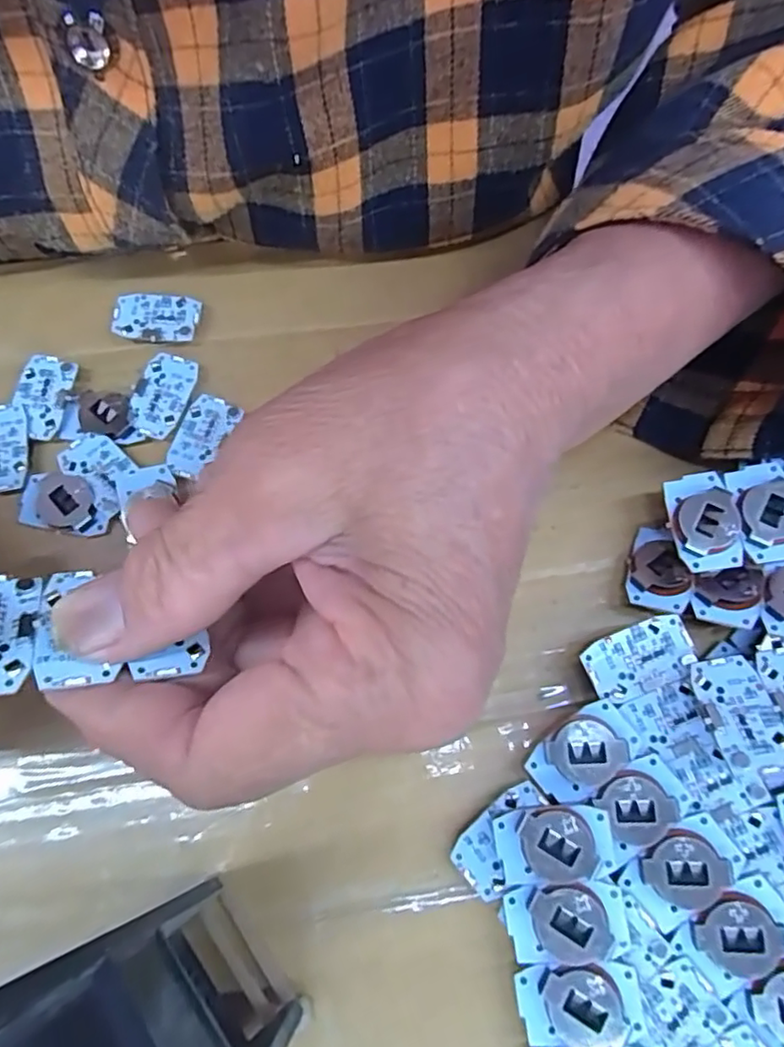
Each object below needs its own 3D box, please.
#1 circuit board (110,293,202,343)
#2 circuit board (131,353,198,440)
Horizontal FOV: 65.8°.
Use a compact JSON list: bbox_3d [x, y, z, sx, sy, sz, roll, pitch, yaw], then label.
[{"bbox_3d":[-0.084,-0.072,0.218,0.029,0.008,0.019,3,71,3],"label":"circuit board"},{"bbox_3d":[-0.078,-0.044,0.205,0.018,0.004,0.030,9,72,5],"label":"circuit board"}]

